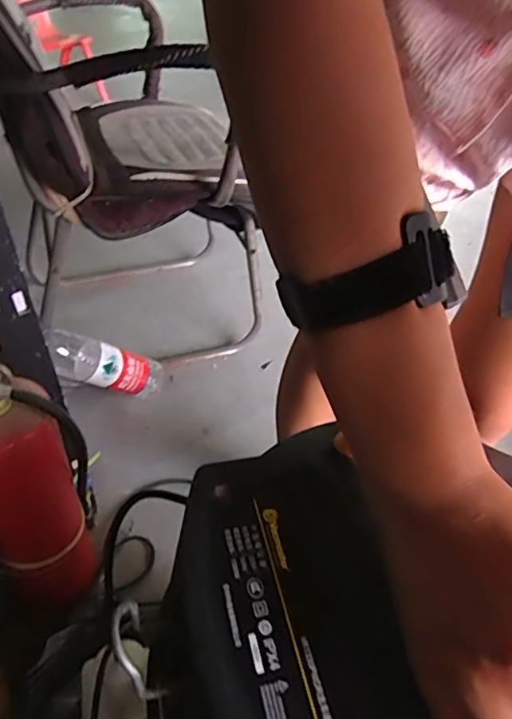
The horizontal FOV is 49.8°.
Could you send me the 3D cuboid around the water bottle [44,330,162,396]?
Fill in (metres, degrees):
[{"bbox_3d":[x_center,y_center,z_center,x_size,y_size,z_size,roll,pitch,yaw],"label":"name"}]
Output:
[{"bbox_3d":[-0.290,0.015,1.084,0.279,0.085,0.068,23,24,-43],"label":"water bottle"}]

